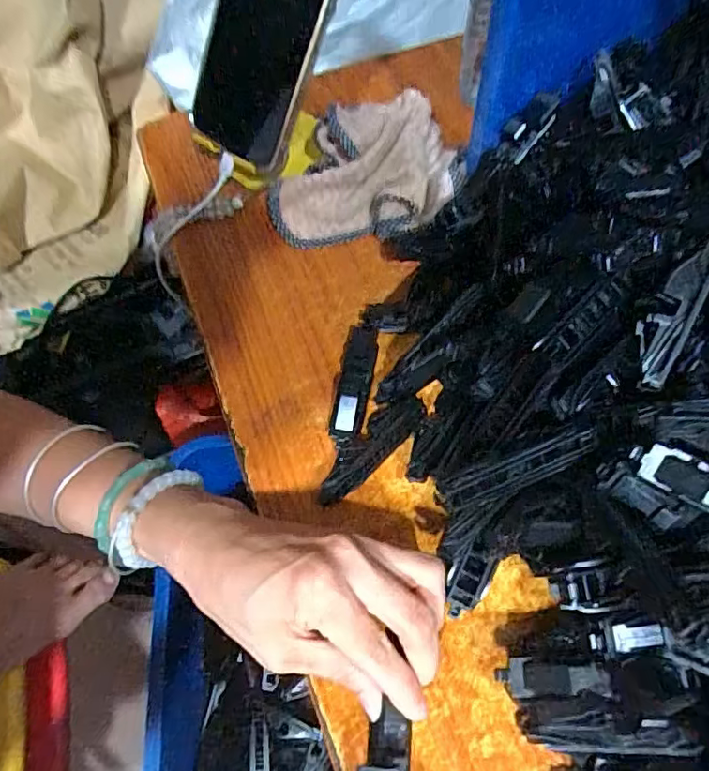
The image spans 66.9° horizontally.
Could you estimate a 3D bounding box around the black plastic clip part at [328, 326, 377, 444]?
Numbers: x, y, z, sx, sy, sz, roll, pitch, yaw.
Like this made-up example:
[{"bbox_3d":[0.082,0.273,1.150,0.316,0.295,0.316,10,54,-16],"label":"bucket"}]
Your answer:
[{"bbox_3d":[0.000,-0.003,0.326,0.019,0.016,0.077,7,63,7],"label":"black plastic clip part"}]

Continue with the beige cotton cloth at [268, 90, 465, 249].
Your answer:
[{"bbox_3d":[0.018,-0.149,0.383,0.101,0.055,0.138,35,69,19],"label":"beige cotton cloth"}]

